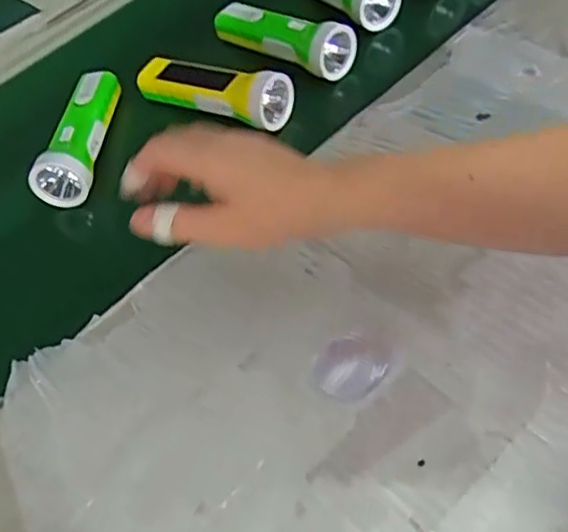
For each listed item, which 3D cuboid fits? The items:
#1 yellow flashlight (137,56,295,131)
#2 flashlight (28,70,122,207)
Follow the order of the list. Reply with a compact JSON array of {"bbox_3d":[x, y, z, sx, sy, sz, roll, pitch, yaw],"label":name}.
[{"bbox_3d":[-0.064,-0.165,0.608,0.148,0.046,0.040,19,59,25],"label":"yellow flashlight"},{"bbox_3d":[-0.185,-0.119,0.601,0.049,0.042,0.132,-1,53,12],"label":"flashlight"}]

